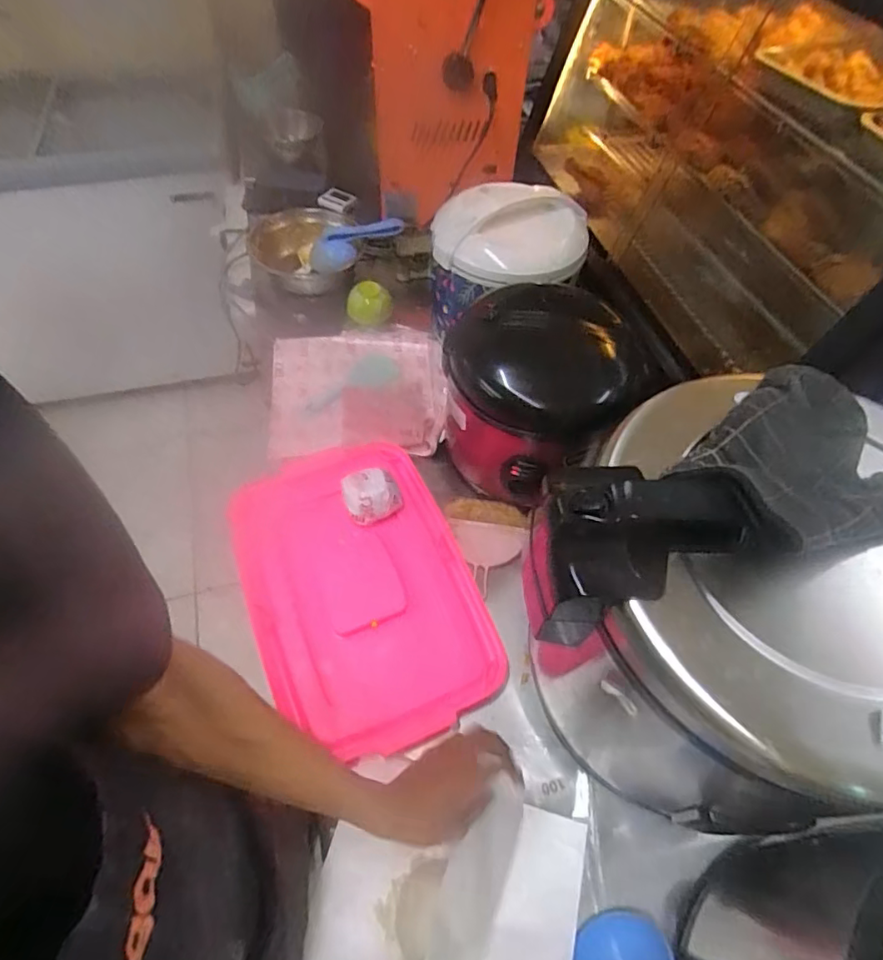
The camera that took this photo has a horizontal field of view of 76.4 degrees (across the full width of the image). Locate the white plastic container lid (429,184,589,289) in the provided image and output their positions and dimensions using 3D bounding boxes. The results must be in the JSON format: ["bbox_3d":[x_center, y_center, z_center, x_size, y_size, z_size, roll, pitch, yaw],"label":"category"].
[{"bbox_3d":[0.111,-0.402,0.907,0.250,0.071,0.205,16,57,9],"label":"white plastic container lid"}]

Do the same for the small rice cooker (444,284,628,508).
[{"bbox_3d":[0.124,-0.113,0.805,0.215,0.268,0.228,1,56,-1],"label":"small rice cooker"}]

